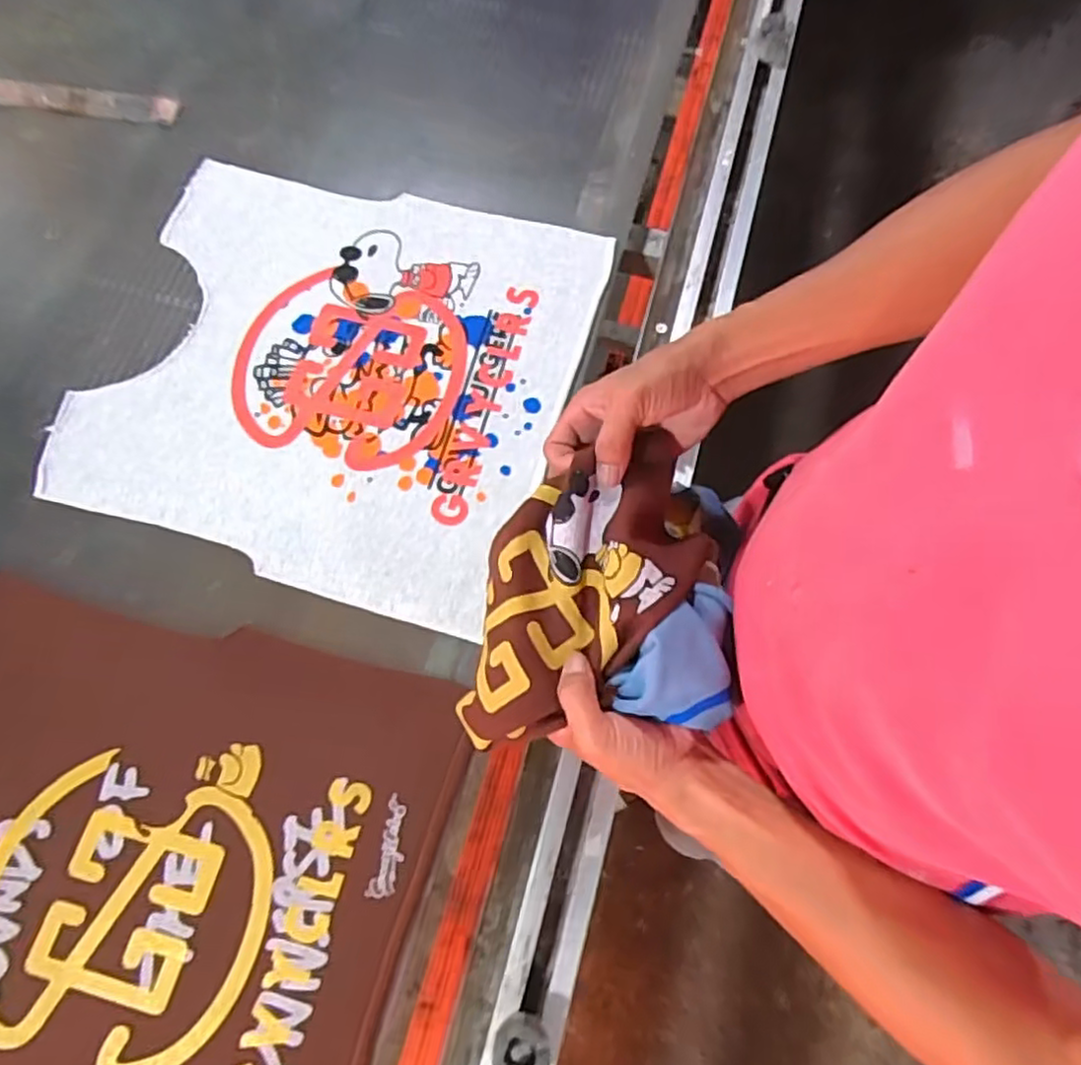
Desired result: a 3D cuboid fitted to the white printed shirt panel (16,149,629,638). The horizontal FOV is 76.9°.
[{"bbox_3d":[-0.201,-0.169,0.674,0.442,0.010,0.433,18,74,6],"label":"white printed shirt panel"}]

